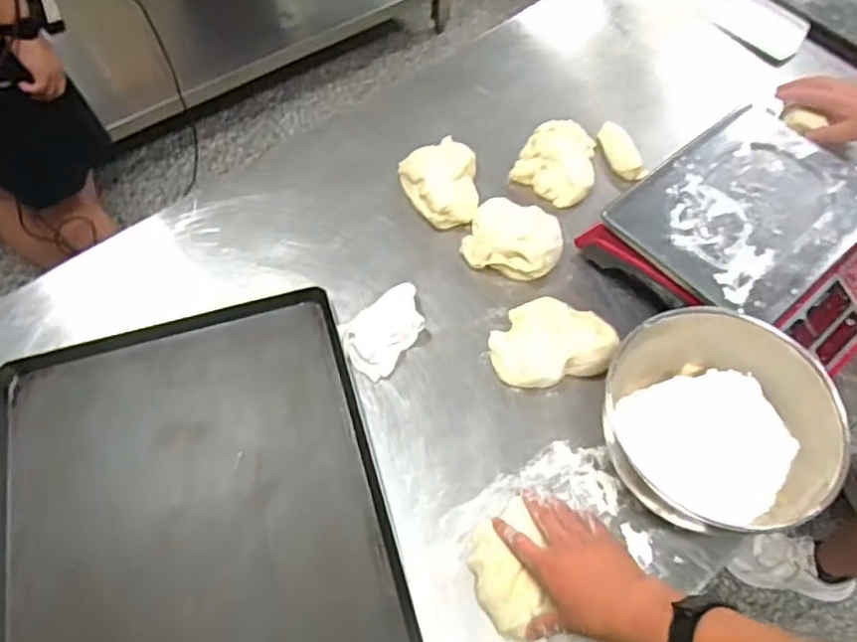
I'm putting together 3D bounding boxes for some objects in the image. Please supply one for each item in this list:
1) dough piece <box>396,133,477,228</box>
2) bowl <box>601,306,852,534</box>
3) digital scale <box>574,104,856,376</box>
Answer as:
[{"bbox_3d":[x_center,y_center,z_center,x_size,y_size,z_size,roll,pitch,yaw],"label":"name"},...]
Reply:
[{"bbox_3d":[0.018,-0.191,0.924,0.103,0.035,0.130,-8,62,-5],"label":"dough piece"},{"bbox_3d":[0.303,0.105,0.705,0.214,0.118,0.208,0,62,-1],"label":"bowl"},{"bbox_3d":[0.413,-0.092,0.830,0.302,0.109,0.313,-38,68,-19],"label":"digital scale"}]

